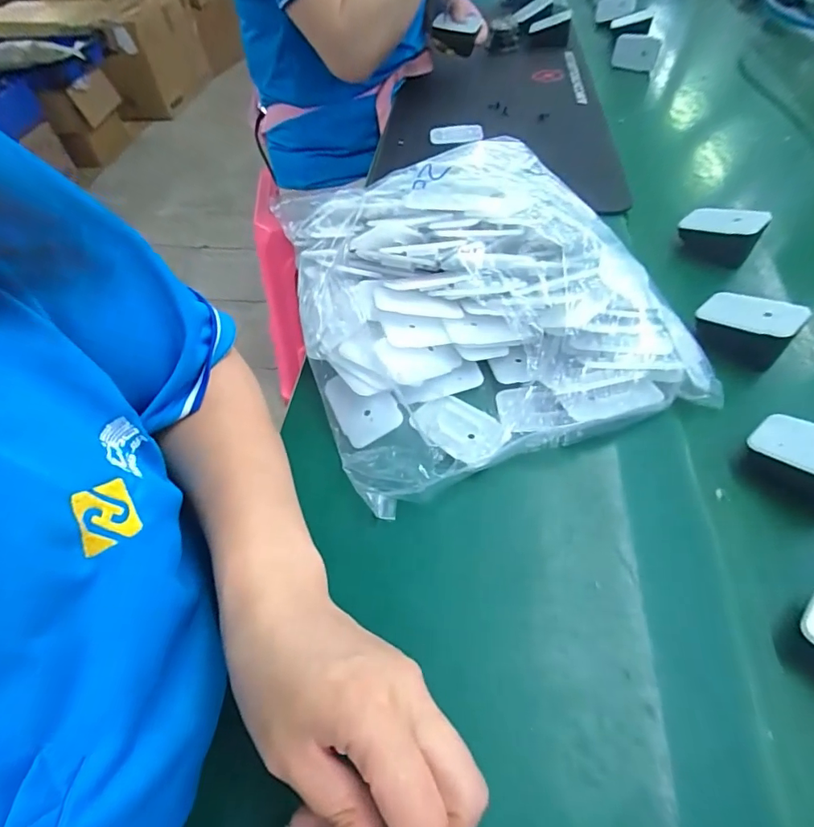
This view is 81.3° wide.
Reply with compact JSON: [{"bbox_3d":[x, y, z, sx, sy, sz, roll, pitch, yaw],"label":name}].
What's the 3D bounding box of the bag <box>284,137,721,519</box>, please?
[{"bbox_3d":[0.044,-0.122,0.389,0.275,0.080,0.330,-16,53,-9],"label":"bag"}]

